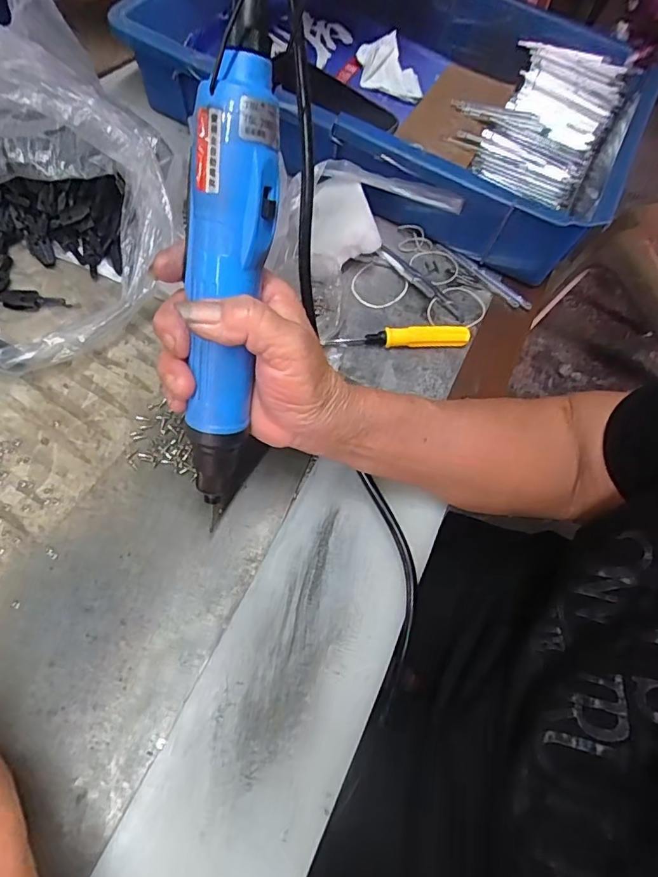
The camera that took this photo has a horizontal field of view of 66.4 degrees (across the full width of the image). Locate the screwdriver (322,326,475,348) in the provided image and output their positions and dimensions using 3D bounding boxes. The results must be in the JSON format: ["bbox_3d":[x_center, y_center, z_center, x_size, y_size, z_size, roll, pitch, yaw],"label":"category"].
[{"bbox_3d":[0.055,-0.080,0.398,0.113,0.015,0.012,1,65,-9],"label":"screwdriver"}]

